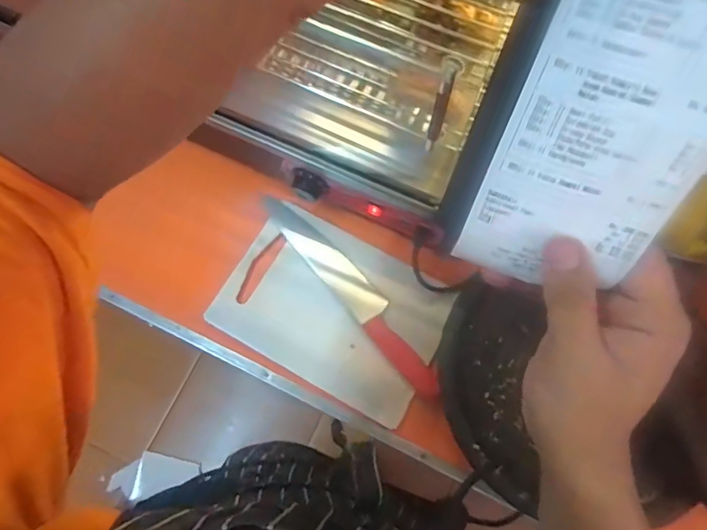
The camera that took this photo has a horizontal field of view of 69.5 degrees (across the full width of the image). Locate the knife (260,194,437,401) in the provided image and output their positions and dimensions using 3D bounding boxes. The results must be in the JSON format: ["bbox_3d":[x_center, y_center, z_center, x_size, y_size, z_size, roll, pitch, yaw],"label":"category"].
[{"bbox_3d":[-0.002,0.035,0.705,0.049,0.025,0.346,-38,76,-10],"label":"knife"}]

